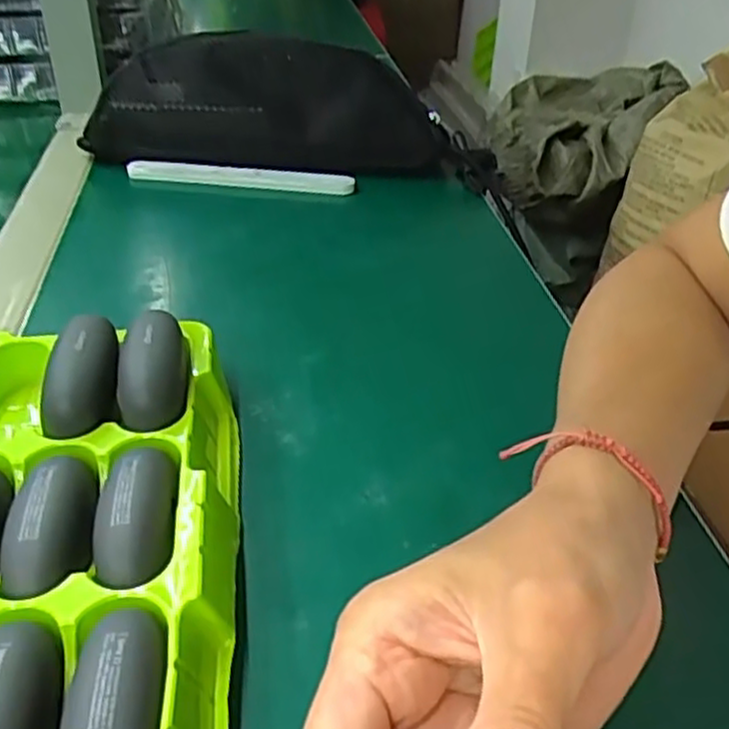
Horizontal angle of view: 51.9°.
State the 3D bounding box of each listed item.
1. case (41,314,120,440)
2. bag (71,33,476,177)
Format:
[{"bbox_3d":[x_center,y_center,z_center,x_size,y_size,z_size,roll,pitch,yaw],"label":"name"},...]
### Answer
[{"bbox_3d":[-0.117,0.002,0.314,0.029,0.023,0.064,-1,53,-4],"label":"case"},{"bbox_3d":[-0.075,-0.205,0.605,0.294,0.095,0.059,5,36,5],"label":"bag"}]

